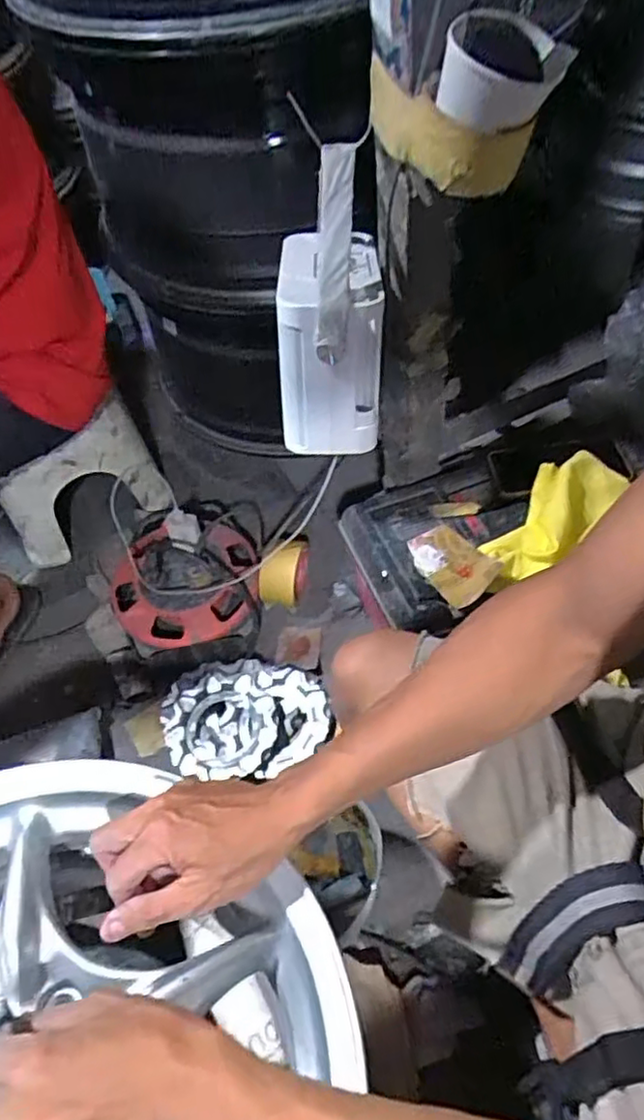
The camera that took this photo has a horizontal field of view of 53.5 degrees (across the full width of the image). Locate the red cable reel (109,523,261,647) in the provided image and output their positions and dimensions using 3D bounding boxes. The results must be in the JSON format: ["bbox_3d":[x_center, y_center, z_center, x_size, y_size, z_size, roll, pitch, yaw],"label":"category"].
[{"bbox_3d":[-0.197,0.033,0.905,0.212,0.108,0.195,5,56,8],"label":"red cable reel"}]

